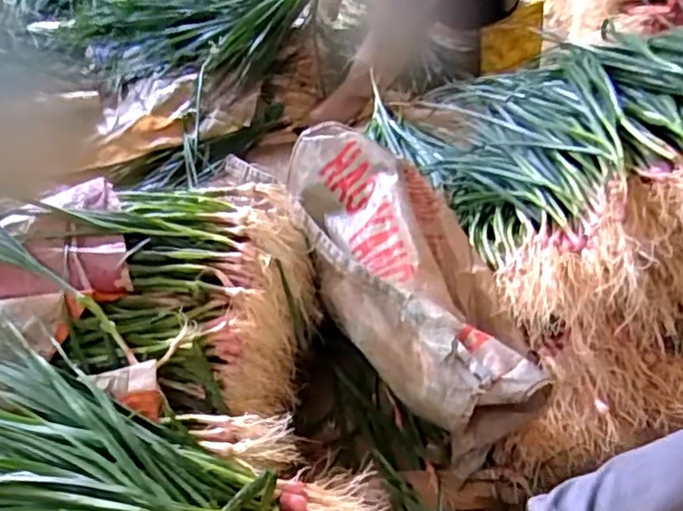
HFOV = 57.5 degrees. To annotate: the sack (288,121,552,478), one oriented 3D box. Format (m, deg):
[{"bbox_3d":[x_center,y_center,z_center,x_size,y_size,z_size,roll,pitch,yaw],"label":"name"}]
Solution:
[{"bbox_3d":[0.066,0.010,0.756,0.175,0.137,0.460,-13,49,-17],"label":"sack"}]

